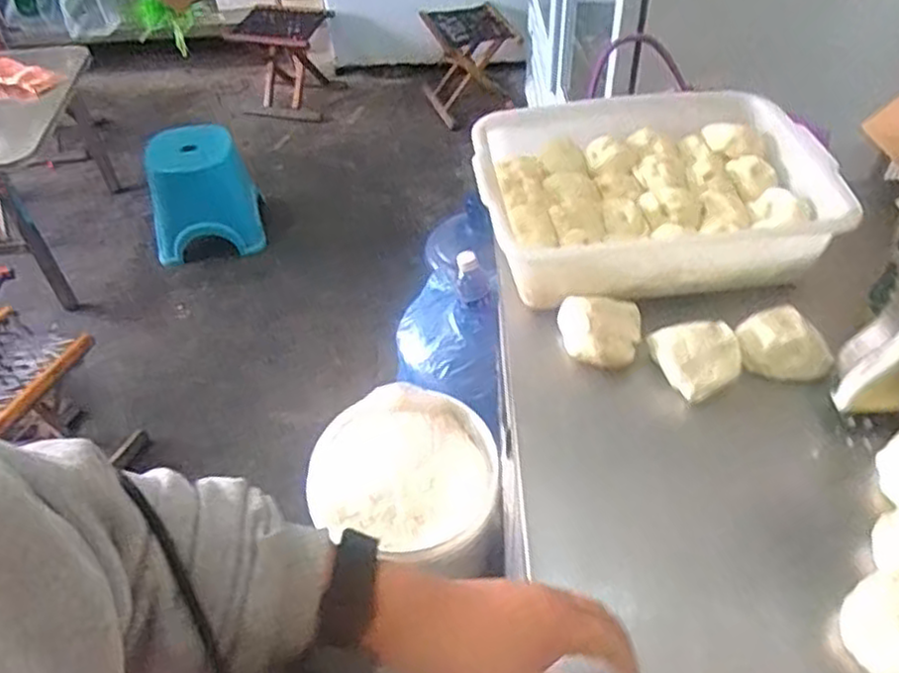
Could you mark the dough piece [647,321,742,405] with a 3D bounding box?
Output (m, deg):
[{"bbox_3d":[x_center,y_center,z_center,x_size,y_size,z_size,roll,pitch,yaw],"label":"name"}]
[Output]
[{"bbox_3d":[0.225,0.016,0.659,0.068,0.042,0.072,-14,47,-10],"label":"dough piece"}]

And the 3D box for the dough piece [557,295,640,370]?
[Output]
[{"bbox_3d":[0.141,-0.011,0.685,0.077,0.040,0.067,10,48,12],"label":"dough piece"}]

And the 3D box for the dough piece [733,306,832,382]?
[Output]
[{"bbox_3d":[0.304,0.004,0.668,0.075,0.041,0.065,-3,46,1],"label":"dough piece"}]

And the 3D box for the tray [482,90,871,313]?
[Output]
[{"bbox_3d":[0.213,-0.161,0.785,0.352,0.078,0.269,-8,47,-5],"label":"tray"}]

